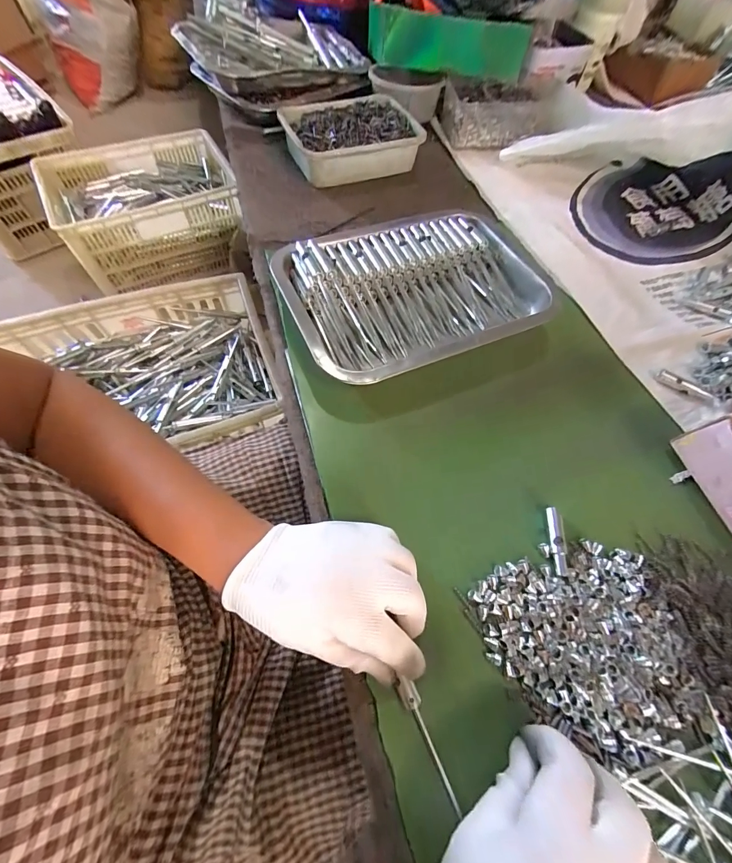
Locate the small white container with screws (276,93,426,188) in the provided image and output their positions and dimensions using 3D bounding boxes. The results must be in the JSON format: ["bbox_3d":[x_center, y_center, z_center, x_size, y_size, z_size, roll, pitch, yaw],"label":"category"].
[{"bbox_3d":[-0.020,-0.400,0.493,0.177,0.044,0.122,-20,67,-13],"label":"small white container with screws"}]

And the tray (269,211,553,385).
[{"bbox_3d":[0.054,-0.146,0.369,0.268,0.041,0.188,-23,68,-15],"label":"tray"}]

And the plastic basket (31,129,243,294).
[{"bbox_3d":[-0.606,-0.624,1.041,0.461,0.221,0.317,-21,67,-14],"label":"plastic basket"}]

